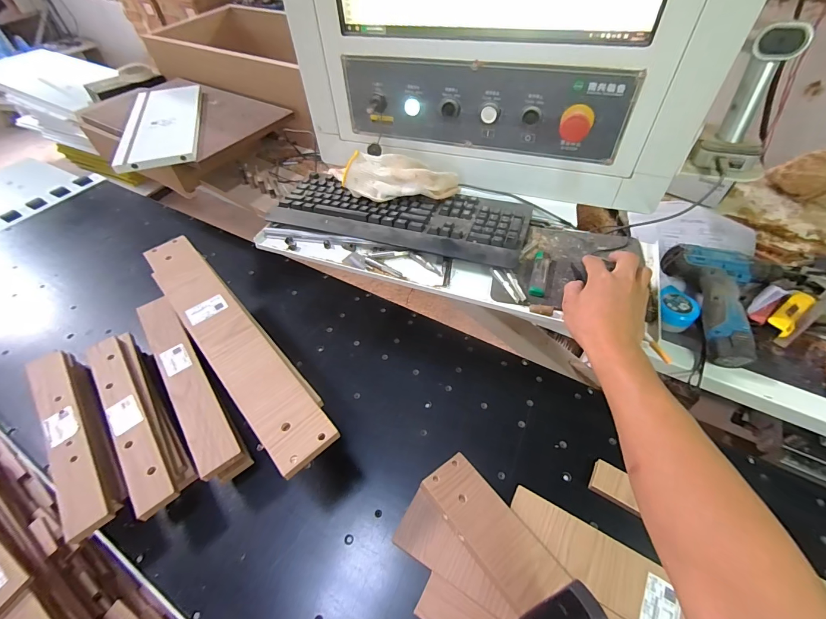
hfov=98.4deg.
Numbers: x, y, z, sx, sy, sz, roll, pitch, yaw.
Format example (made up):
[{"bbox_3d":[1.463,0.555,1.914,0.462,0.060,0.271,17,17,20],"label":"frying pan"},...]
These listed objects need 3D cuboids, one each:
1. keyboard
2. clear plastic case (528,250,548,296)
[{"bbox_3d":[-0.025,-0.167,0.624,0.436,0.023,0.154,13,52,13],"label":"keyboard"},{"bbox_3d":[0.191,-0.056,0.534,0.022,0.013,0.088,14,52,13],"label":"clear plastic case"}]

